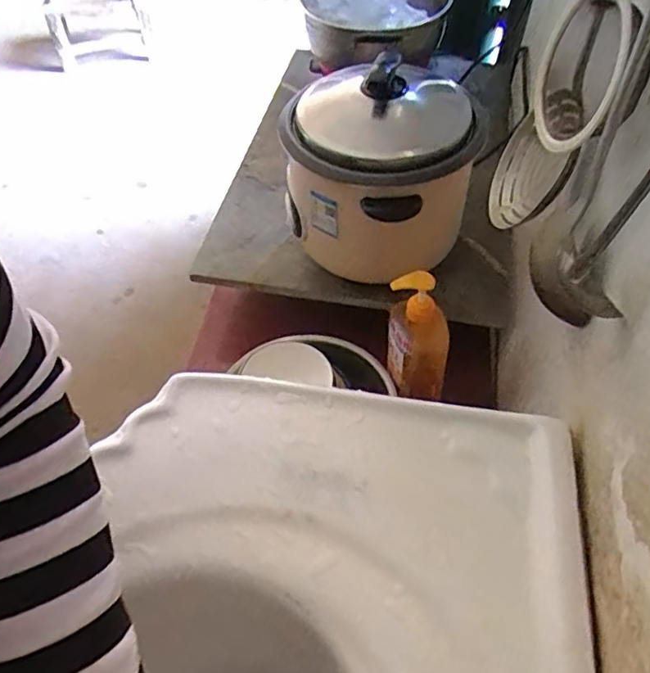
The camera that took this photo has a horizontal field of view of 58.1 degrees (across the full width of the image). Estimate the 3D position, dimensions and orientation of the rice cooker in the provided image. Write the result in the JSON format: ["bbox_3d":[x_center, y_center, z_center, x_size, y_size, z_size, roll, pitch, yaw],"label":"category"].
[{"bbox_3d":[0.065,-0.232,0.869,0.276,0.267,0.311,17,54,13],"label":"rice cooker"}]

